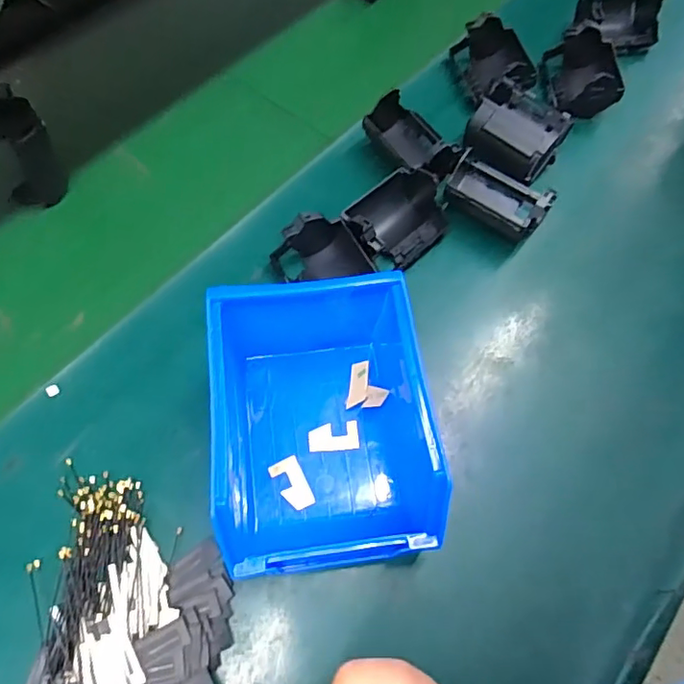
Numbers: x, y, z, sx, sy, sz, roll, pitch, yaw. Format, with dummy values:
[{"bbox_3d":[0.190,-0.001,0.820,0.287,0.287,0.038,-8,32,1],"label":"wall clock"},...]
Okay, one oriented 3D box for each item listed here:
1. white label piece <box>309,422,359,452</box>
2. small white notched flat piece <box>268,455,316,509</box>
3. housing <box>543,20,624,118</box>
[{"bbox_3d":[-0.005,0.056,0.323,0.029,0.004,0.017,-5,63,-5],"label":"white label piece"},{"bbox_3d":[-0.028,0.081,0.310,0.017,0.004,0.029,-23,65,-13],"label":"small white notched flat piece"},{"bbox_3d":[0.201,-0.227,0.458,0.055,0.037,0.078,6,62,1],"label":"housing"}]

